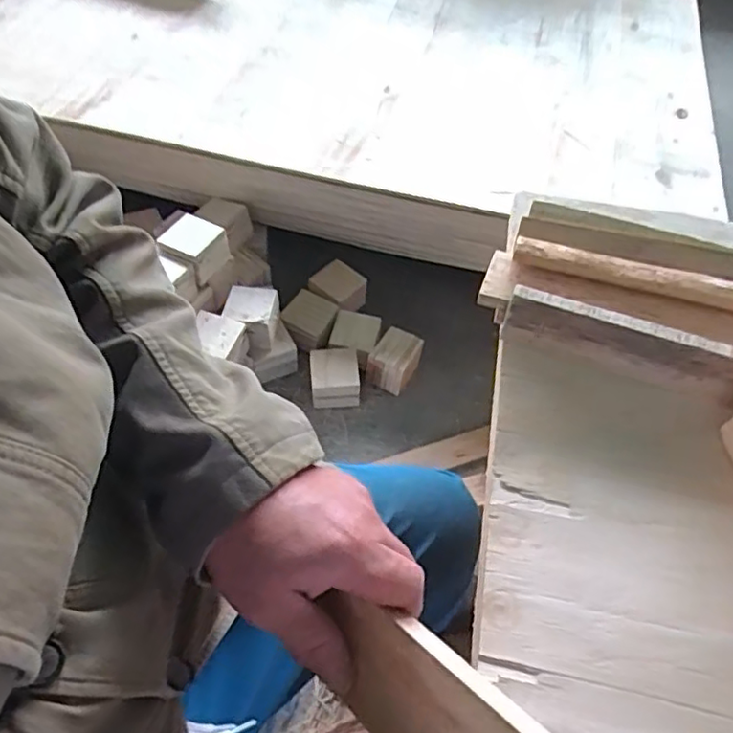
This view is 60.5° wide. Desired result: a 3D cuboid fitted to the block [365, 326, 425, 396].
[{"bbox_3d":[0.061,-0.014,1.323,0.089,0.080,0.104,23,56,13],"label":"block"}]

